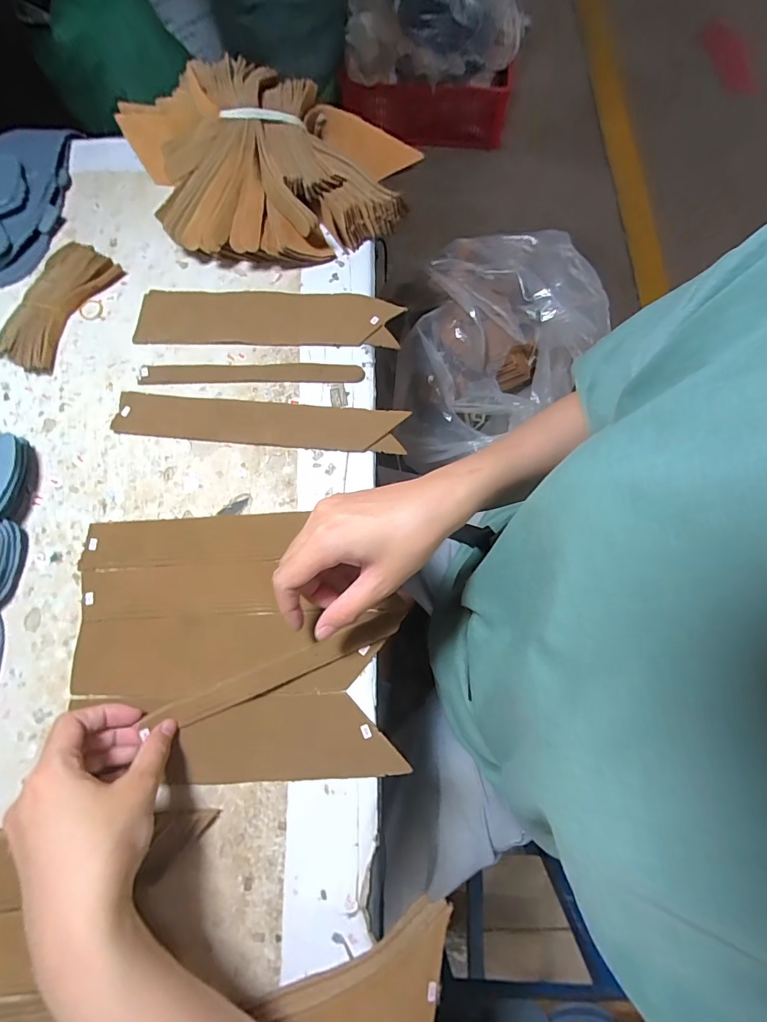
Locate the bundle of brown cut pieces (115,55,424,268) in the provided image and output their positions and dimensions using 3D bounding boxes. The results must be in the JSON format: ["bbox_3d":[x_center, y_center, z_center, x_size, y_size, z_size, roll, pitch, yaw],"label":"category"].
[{"bbox_3d":[-0.109,-0.343,0.419,0.232,0.075,0.223,-24,74,-8],"label":"bundle of brown cut pieces"}]

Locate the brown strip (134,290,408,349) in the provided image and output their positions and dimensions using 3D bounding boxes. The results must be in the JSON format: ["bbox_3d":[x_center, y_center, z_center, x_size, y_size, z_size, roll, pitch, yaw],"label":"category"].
[{"bbox_3d":[-0.105,-0.177,0.404,0.232,0.009,0.057,2,76,0],"label":"brown strip"}]

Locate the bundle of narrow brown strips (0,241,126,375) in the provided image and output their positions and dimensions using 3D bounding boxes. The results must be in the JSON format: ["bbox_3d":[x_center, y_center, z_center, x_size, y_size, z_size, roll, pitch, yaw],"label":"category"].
[{"bbox_3d":[-0.302,-0.189,0.400,0.066,0.019,0.127,25,74,7],"label":"bundle of narrow brown strips"}]

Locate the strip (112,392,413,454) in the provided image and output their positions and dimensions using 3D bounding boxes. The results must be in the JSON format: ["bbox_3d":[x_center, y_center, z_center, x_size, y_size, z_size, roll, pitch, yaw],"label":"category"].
[{"bbox_3d":[-0.104,-0.075,0.371,0.238,0.007,0.040,4,75,1],"label":"strip"}]

